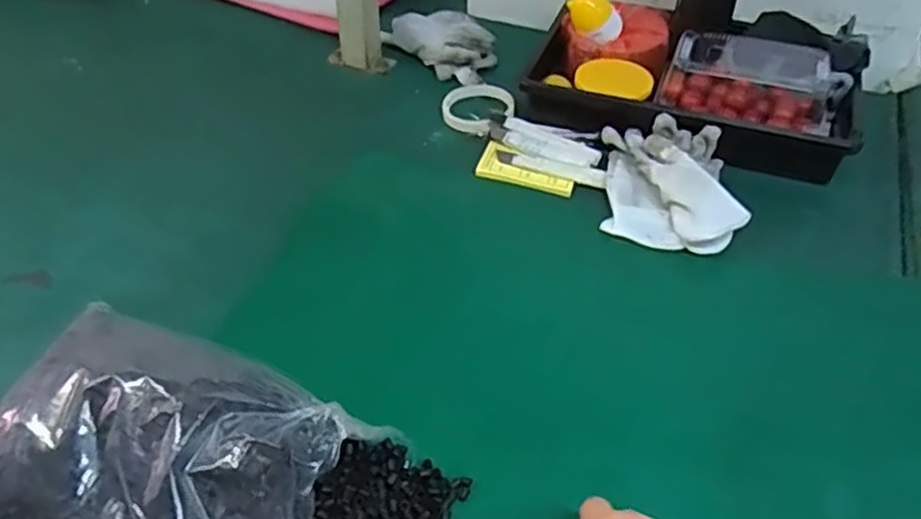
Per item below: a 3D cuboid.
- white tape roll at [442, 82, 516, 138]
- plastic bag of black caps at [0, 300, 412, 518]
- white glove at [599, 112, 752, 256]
[{"bbox_3d":[0.020,-0.185,0.874,0.084,0.020,0.099,26,50,23],"label":"white tape roll"},{"bbox_3d":[-0.194,0.137,0.480,0.293,0.088,0.182,15,47,14],"label":"plastic bag of black caps"},{"bbox_3d":[0.218,-0.080,0.739,0.137,0.045,0.172,7,45,6],"label":"white glove"}]

